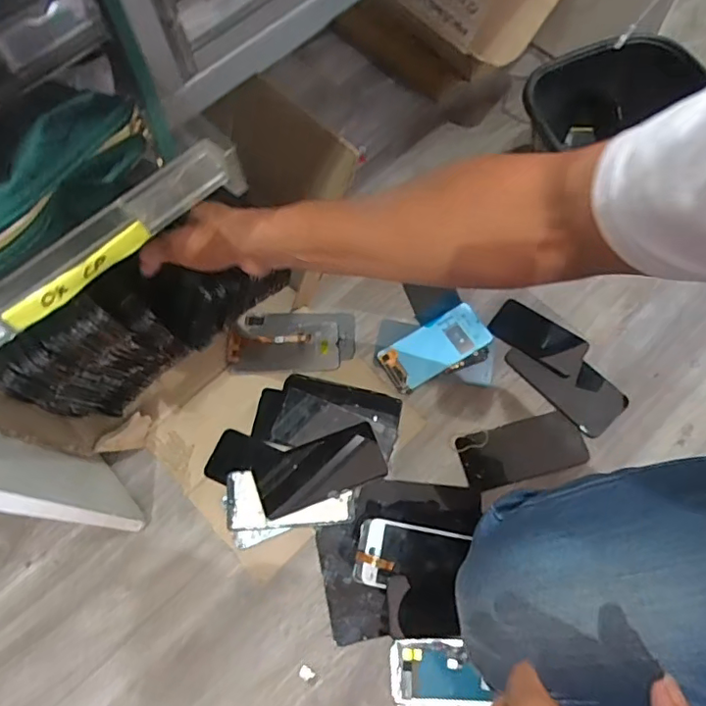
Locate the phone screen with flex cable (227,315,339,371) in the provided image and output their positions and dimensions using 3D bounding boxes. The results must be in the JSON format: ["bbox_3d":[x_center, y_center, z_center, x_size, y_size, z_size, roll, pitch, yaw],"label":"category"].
[{"bbox_3d":[-0.097,-0.015,0.772,0.151,0.010,0.087,-2,65,2],"label":"phone screen with flex cable"}]

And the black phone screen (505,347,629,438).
[{"bbox_3d":[0.292,0.039,0.756,0.080,0.009,0.156,-42,71,-12],"label":"black phone screen"}]

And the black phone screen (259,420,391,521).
[{"bbox_3d":[-0.043,0.149,0.704,0.160,0.012,0.075,-19,68,-3],"label":"black phone screen"}]

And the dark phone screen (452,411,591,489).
[{"bbox_3d":[0.222,0.126,0.719,0.160,0.008,0.074,-15,68,-2],"label":"dark phone screen"}]

